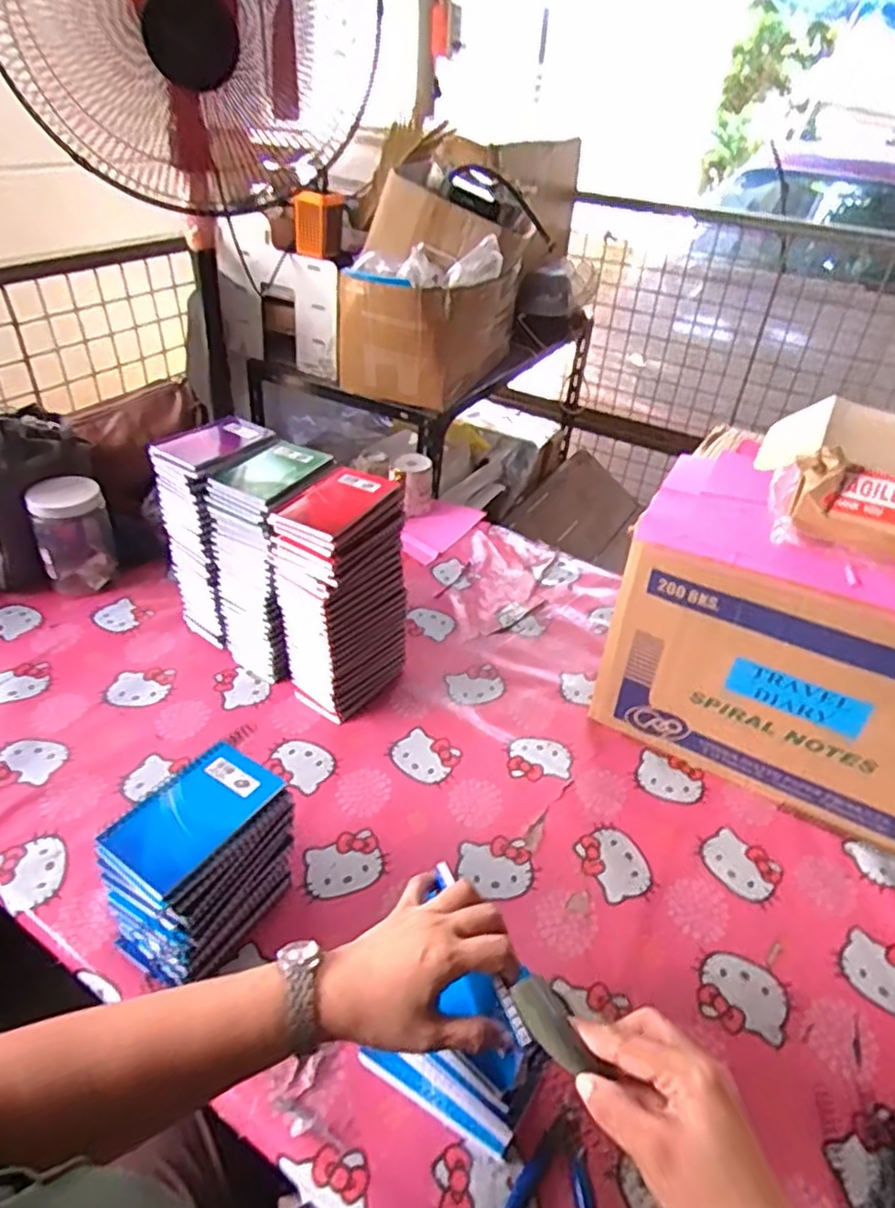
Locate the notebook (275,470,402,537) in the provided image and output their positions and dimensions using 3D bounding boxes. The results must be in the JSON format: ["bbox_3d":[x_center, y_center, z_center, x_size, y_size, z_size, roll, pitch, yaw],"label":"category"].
[{"bbox_3d":[-0.119,-0.117,0.773,0.092,0.012,0.127,24,46,28],"label":"notebook"}]

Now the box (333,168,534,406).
[{"bbox_3d":[-0.016,-0.596,1.317,0.261,0.314,0.349,21,40,20],"label":"box"}]

